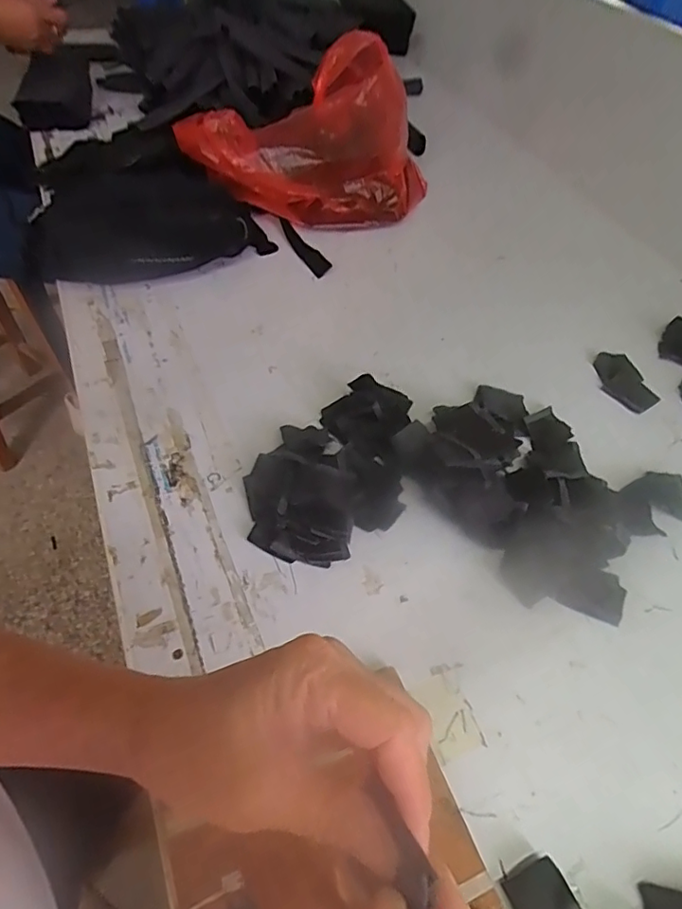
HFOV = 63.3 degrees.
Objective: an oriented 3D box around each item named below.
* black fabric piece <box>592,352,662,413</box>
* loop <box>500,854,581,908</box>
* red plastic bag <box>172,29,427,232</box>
[{"bbox_3d":[0.338,-0.088,0.660,0.058,0.006,0.091,-8,52,-12],"label":"black fabric piece"},{"bbox_3d":[0.125,0.276,0.338,0.032,0.023,0.046,-14,54,-17],"label":"loop"},{"bbox_3d":[-0.024,-0.423,0.762,0.368,0.214,0.095,-12,53,-16],"label":"red plastic bag"}]

